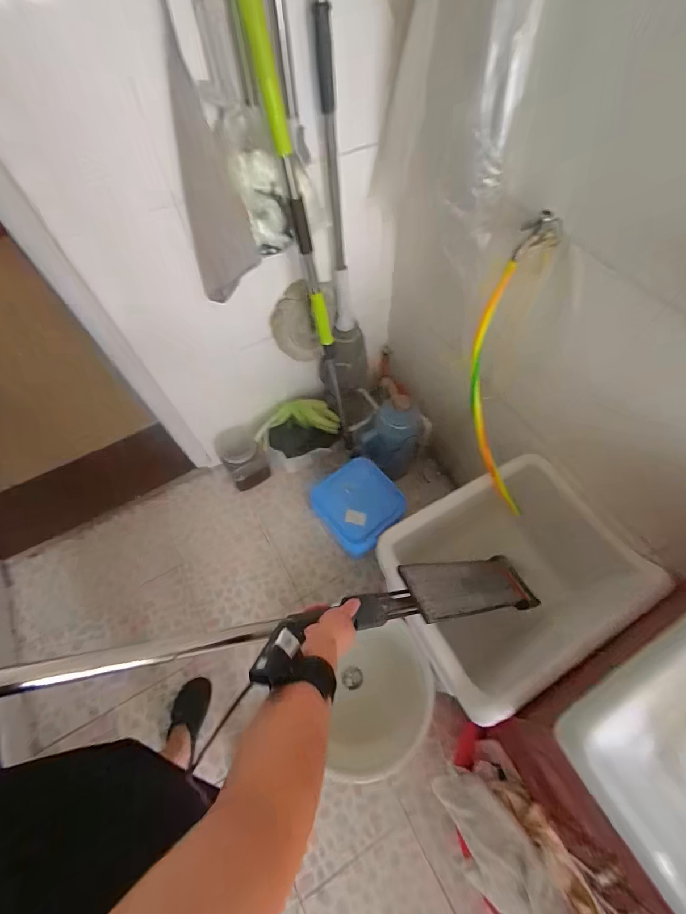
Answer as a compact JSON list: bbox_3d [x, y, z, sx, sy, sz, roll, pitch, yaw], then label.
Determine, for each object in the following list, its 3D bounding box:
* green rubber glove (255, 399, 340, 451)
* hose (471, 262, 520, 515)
[{"bbox_3d":[-0.170,-0.132,1.340,0.299,0.079,0.134,-17,63,-8],"label":"green rubber glove"},{"bbox_3d":[0.302,-0.122,0.768,0.045,0.120,0.463,-6,100,0],"label":"hose"}]

